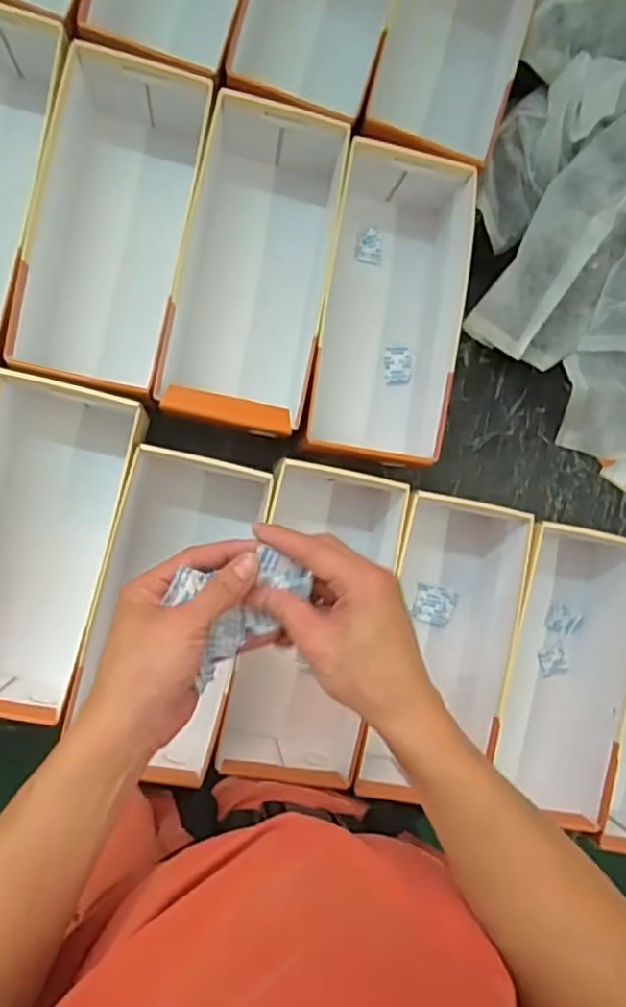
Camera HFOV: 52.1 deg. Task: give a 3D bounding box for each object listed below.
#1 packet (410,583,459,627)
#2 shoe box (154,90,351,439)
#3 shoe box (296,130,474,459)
[{"bbox_3d":[0.128,0.106,0.666,0.046,0.004,0.040,17,88,-8],"label":"packet"},{"bbox_3d":[-0.056,-0.210,0.598,0.137,0.089,0.289,11,89,-9],"label":"shoe box"},{"bbox_3d":[0.071,-0.193,0.616,0.129,0.090,0.281,8,89,-9],"label":"shoe box"}]

